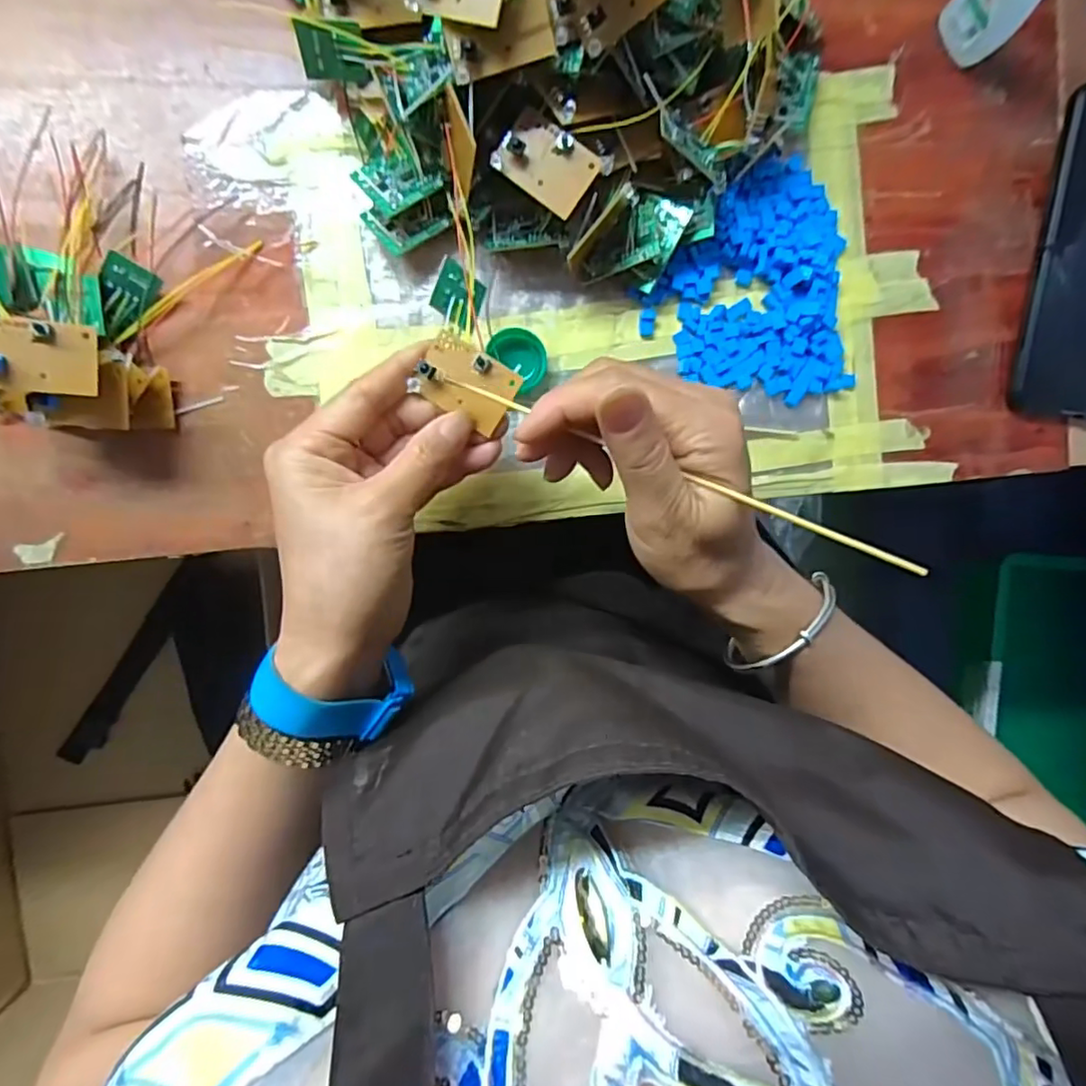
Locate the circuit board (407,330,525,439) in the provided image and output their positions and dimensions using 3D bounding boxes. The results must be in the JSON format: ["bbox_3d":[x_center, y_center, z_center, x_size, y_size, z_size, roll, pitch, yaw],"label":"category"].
[{"bbox_3d":[-0.034,-0.071,0.265,0.043,0.012,0.029,32,88,-5],"label":"circuit board"}]

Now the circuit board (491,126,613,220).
[{"bbox_3d":[0.003,-0.177,0.283,0.044,0.014,0.032,38,90,-5],"label":"circuit board"}]

